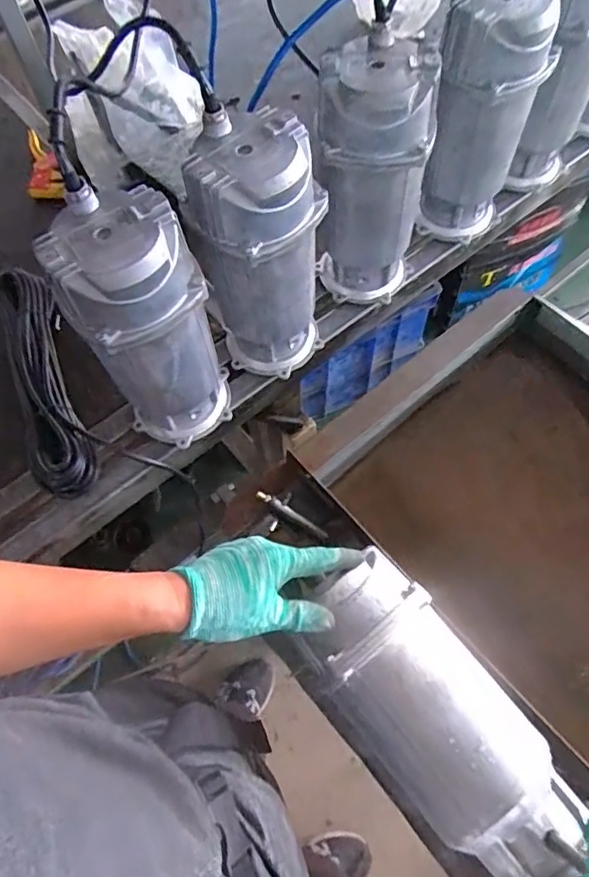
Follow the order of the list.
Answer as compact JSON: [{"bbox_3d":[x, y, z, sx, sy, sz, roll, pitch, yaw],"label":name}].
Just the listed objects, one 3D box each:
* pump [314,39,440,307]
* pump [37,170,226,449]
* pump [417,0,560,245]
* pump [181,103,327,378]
[{"bbox_3d":[0.091,-0.306,0.681,0.124,0.302,0.102,-4,64,1],"label":"pump"},{"bbox_3d":[-0.149,-0.105,0.591,0.127,0.296,0.108,-25,66,-9],"label":"pump"},{"bbox_3d":[0.238,-0.411,0.722,0.127,0.295,0.116,30,69,16],"label":"pump"},{"bbox_3d":[-0.035,-0.194,0.627,0.135,0.295,0.119,-12,64,-3],"label":"pump"}]

